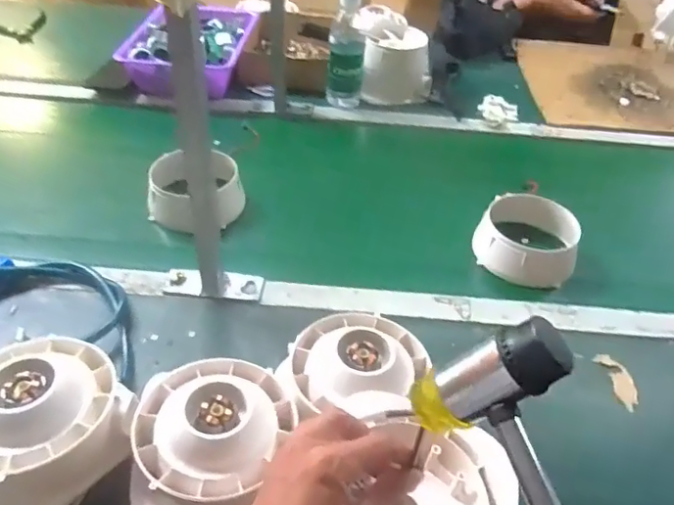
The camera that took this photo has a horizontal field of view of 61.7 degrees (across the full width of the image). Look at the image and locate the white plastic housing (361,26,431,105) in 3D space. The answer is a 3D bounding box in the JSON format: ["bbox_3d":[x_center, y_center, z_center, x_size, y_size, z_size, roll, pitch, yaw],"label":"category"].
[{"bbox_3d":[0.111,-0.340,1.020,0.118,0.088,0.124,7,41,2],"label":"white plastic housing"}]

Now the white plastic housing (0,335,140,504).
[{"bbox_3d":[-0.247,0.138,0.466,0.135,0.080,0.132,34,48,29],"label":"white plastic housing"}]

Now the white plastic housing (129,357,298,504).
[{"bbox_3d":[-0.101,0.151,0.461,0.122,0.068,0.132,3,41,-3],"label":"white plastic housing"}]

